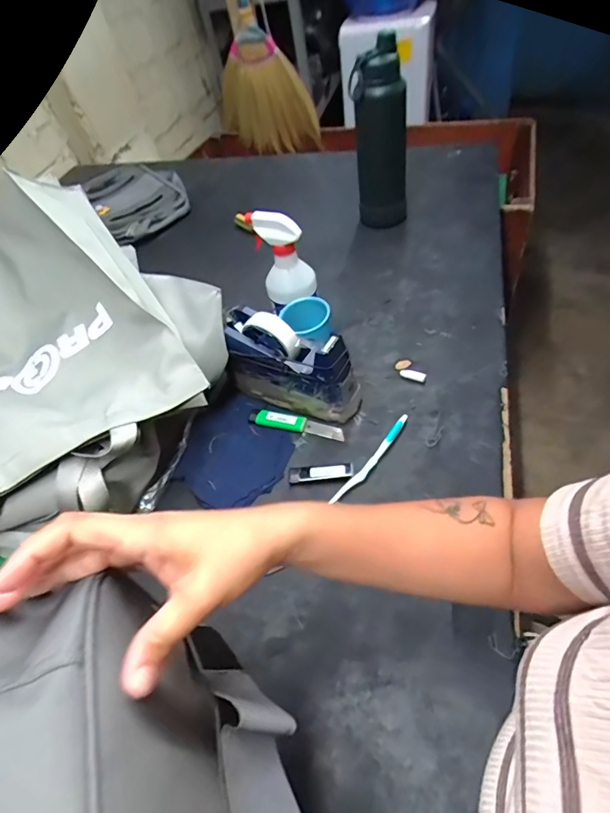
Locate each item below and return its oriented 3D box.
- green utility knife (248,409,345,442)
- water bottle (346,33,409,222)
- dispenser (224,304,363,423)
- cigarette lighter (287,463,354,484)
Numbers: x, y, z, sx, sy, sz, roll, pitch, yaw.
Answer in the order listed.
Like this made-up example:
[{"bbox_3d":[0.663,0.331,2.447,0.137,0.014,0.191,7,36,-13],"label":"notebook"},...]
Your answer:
[{"bbox_3d":[-0.012,0.023,0.615,0.132,0.011,0.025,10,53,19],"label":"green utility knife"},{"bbox_3d":[0.136,-0.455,0.790,0.089,0.289,0.094,1,51,12],"label":"water bottle"},{"bbox_3d":[-0.022,-0.057,0.613,0.193,0.112,0.064,18,56,25],"label":"dispenser"},{"bbox_3d":[0.019,0.080,0.555,0.080,0.008,0.020,-6,49,6],"label":"cigarette lighter"}]

